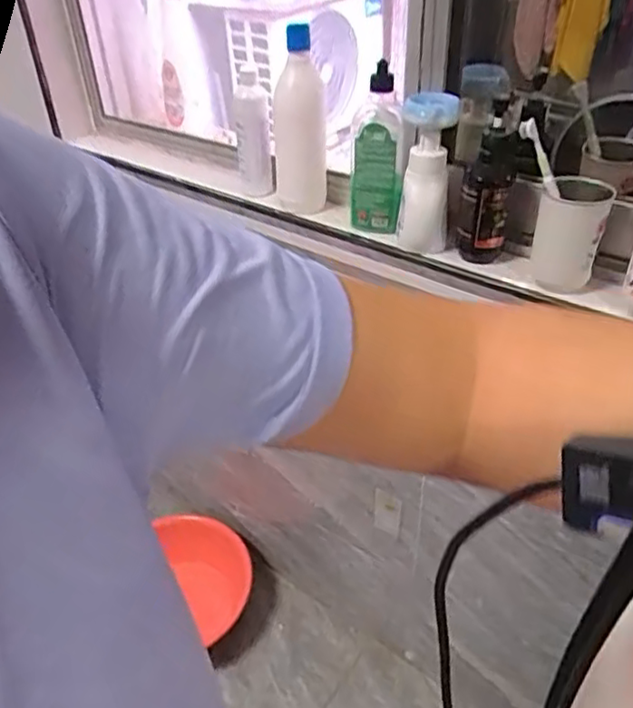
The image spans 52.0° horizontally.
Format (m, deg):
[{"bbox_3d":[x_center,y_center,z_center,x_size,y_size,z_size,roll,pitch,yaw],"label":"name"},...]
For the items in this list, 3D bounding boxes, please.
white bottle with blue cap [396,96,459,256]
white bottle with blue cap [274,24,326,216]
[{"bbox_3d":[0.147,-0.236,0.871,0.064,0.212,0.056,8,39,12],"label":"white bottle with blue cap"},{"bbox_3d":[-0.026,-0.324,0.929,0.066,0.253,0.059,-8,38,-8],"label":"white bottle with blue cap"}]

